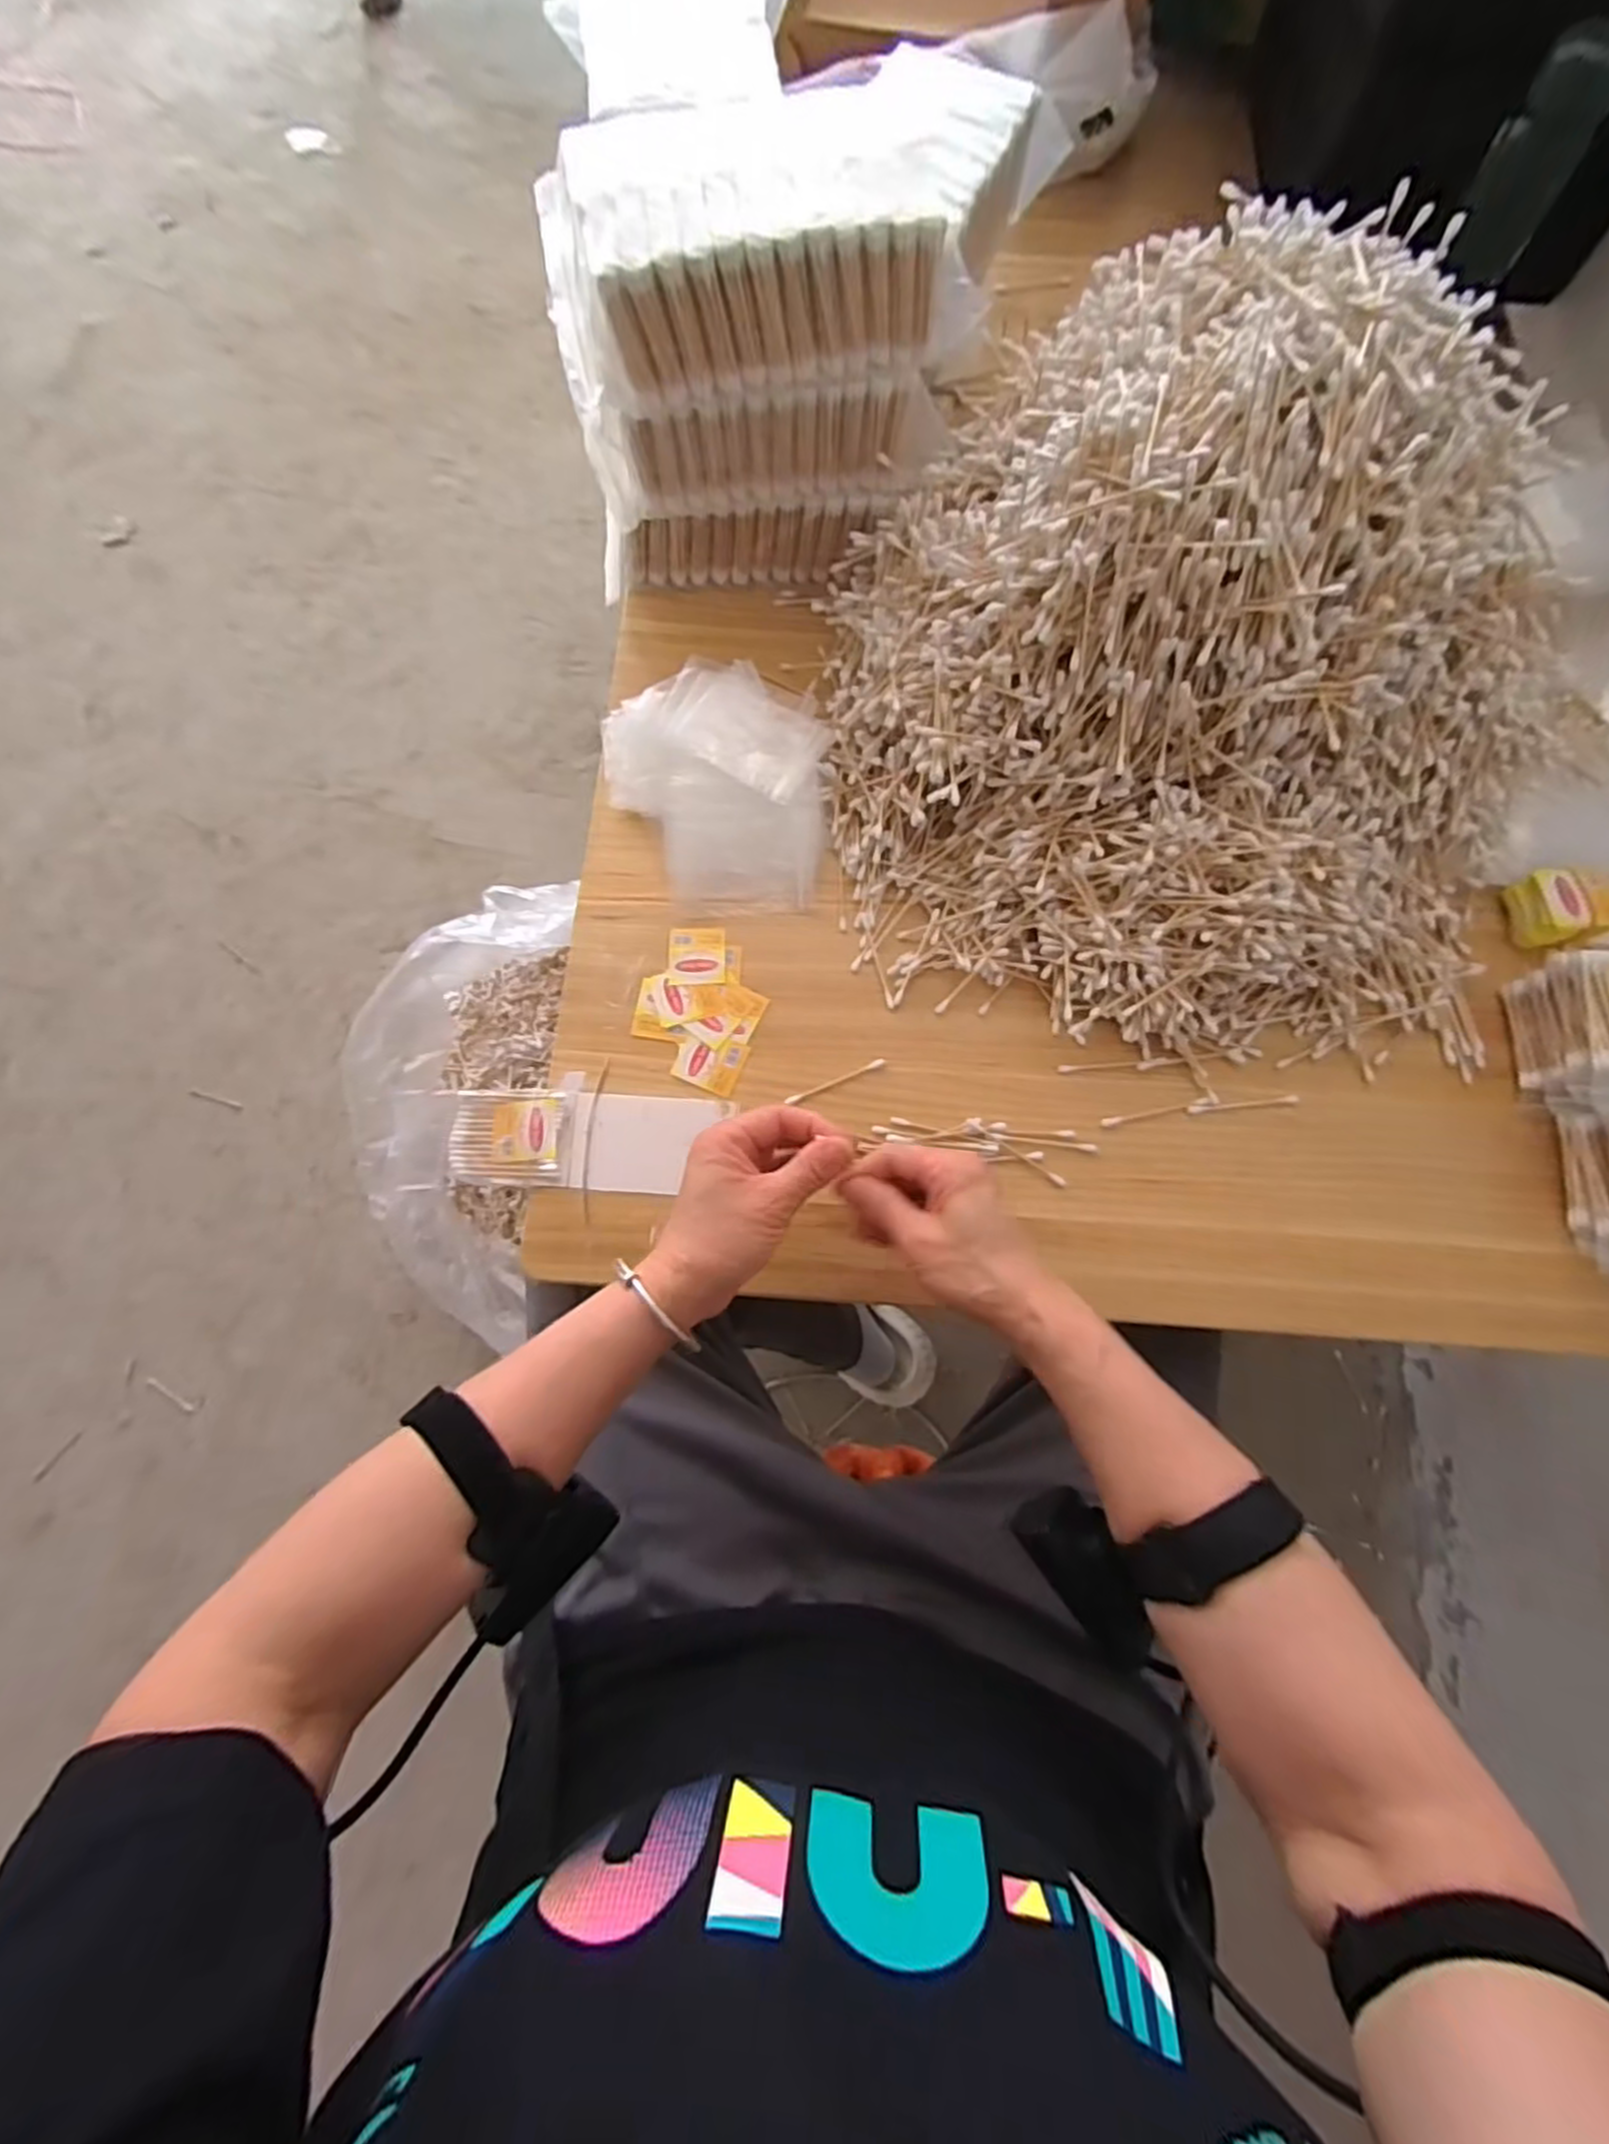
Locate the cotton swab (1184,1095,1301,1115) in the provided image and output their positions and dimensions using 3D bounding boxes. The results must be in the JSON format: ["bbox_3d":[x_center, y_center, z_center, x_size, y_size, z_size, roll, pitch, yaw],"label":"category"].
[{"bbox_3d":[0.271,0.020,0.481,0.067,0.004,0.005,-6,74,-1],"label":"cotton swab"}]

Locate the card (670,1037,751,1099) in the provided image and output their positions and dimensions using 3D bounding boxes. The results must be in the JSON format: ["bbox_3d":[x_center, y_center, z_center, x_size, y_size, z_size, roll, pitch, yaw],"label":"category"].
[{"bbox_3d":[-0.061,-0.007,0.503,0.042,0.004,0.035,19,75,6],"label":"card"}]

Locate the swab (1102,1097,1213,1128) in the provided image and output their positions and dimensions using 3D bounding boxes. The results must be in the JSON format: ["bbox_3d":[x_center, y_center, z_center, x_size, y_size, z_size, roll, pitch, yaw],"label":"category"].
[{"bbox_3d":[0.218,0.024,0.482,0.066,0.006,0.006,-11,74,-3],"label":"swab"}]

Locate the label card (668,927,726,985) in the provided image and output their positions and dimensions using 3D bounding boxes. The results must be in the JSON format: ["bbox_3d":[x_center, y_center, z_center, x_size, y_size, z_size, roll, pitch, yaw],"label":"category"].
[{"bbox_3d":[-0.072,-0.078,0.523,0.038,0.004,0.040,-1,74,0],"label":"label card"}]

